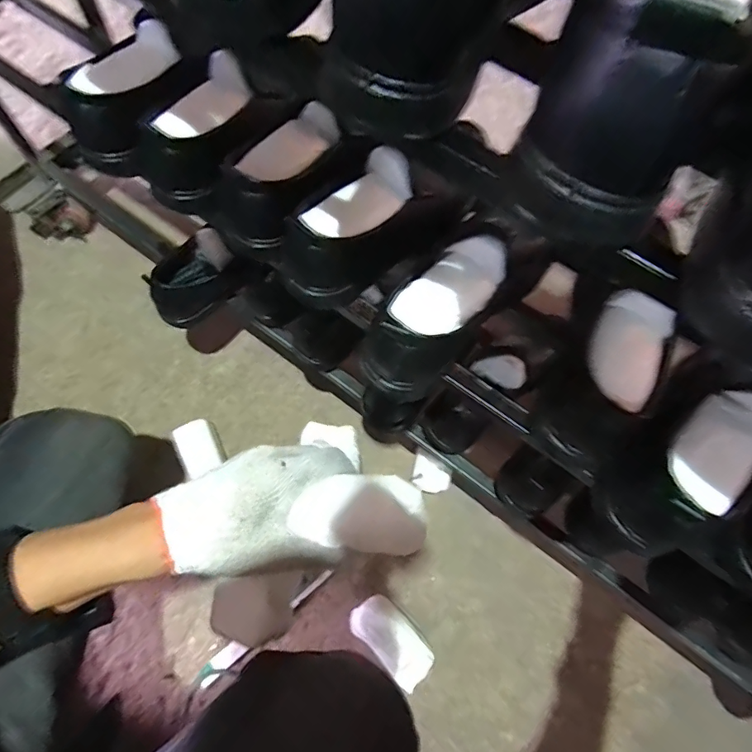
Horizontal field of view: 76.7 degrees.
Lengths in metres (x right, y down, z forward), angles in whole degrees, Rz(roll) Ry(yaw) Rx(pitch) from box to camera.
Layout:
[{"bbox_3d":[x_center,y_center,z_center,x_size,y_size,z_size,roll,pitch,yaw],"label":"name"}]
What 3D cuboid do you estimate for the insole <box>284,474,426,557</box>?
[{"bbox_3d":[-0.012,0.104,0.362,0.096,0.029,0.055,5,69,0],"label":"insole"}]

